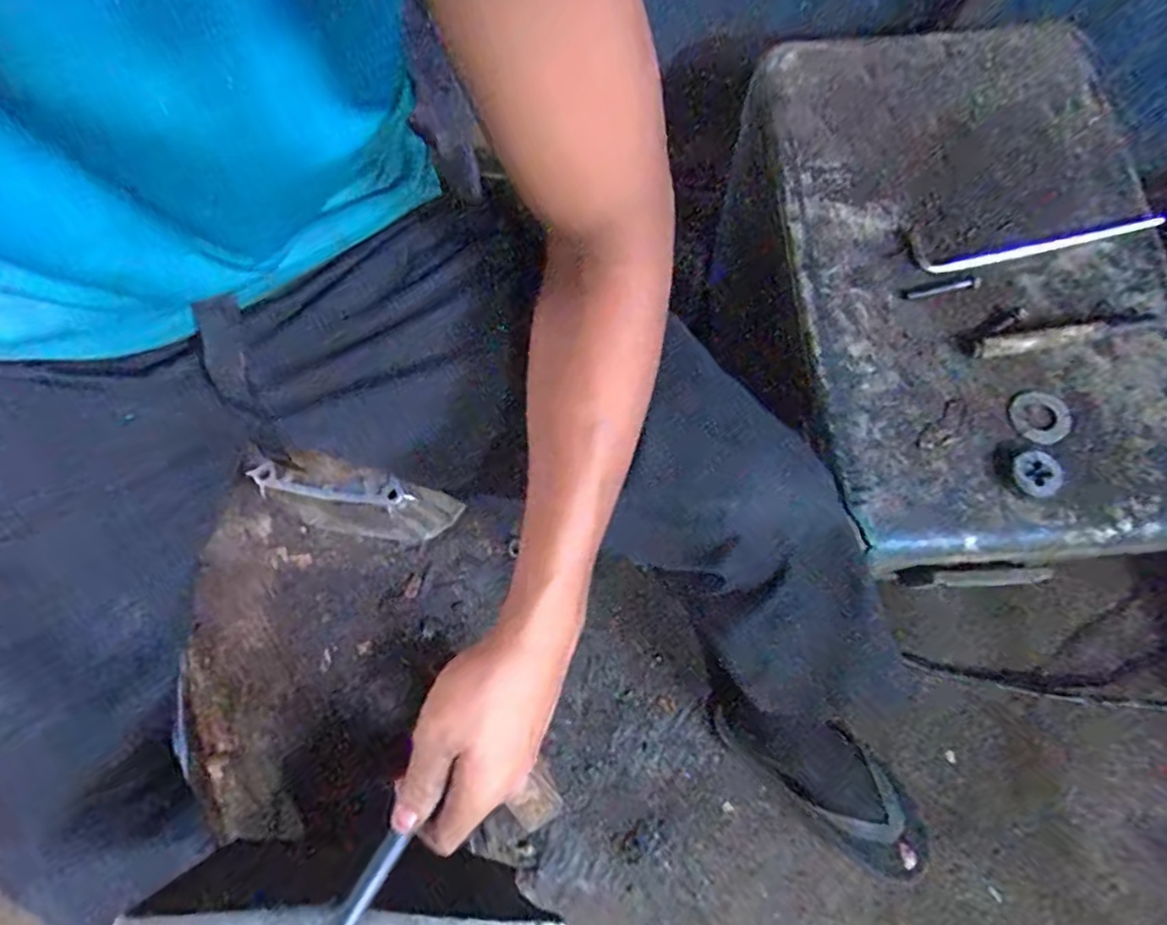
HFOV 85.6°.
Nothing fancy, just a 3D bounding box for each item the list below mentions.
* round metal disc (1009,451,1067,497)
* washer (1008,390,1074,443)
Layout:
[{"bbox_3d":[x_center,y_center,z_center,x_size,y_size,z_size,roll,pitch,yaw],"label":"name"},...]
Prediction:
[{"bbox_3d":[0.340,0.008,0.471,0.031,0.004,0.034,-3,82,17],"label":"round metal disc"},{"bbox_3d":[0.356,-0.036,0.494,0.039,0.004,0.044,-32,66,4],"label":"washer"}]

